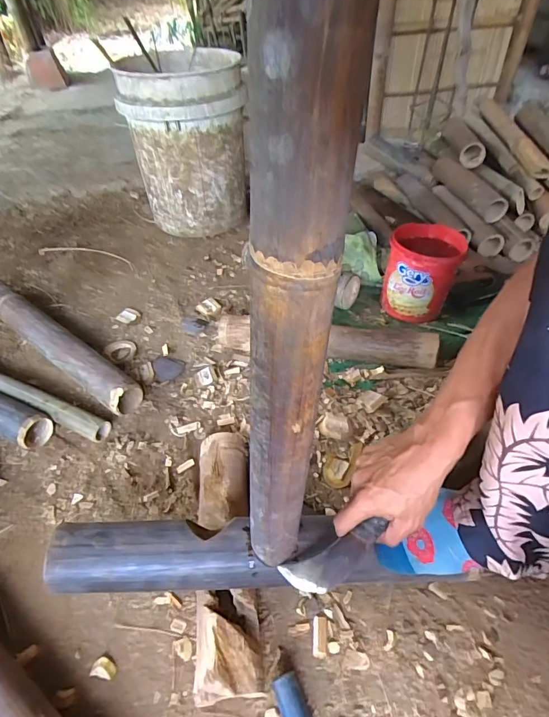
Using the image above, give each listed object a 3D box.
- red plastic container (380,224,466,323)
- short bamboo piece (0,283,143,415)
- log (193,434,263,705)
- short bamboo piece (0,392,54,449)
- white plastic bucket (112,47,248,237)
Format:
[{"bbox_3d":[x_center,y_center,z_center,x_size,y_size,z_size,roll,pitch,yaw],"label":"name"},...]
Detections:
[{"bbox_3d":[0.304,-0.182,0.874,0.136,0.152,0.151,22,51,21],"label":"red plastic container"},{"bbox_3d":[-0.444,-0.039,0.827,0.503,0.059,0.072,28,54,26],"label":"short bamboo piece"},{"bbox_3d":[-0.064,0.240,0.546,0.075,0.048,0.319,-5,47,-3],"label":"log"},{"bbox_3d":[-0.478,0.095,0.723,0.202,0.058,0.061,18,50,19],"label":"short bamboo piece"},{"bbox_3d":[-0.216,-0.541,1.081,0.271,0.384,0.305,-10,45,-8],"label":"white plastic bucket"}]

